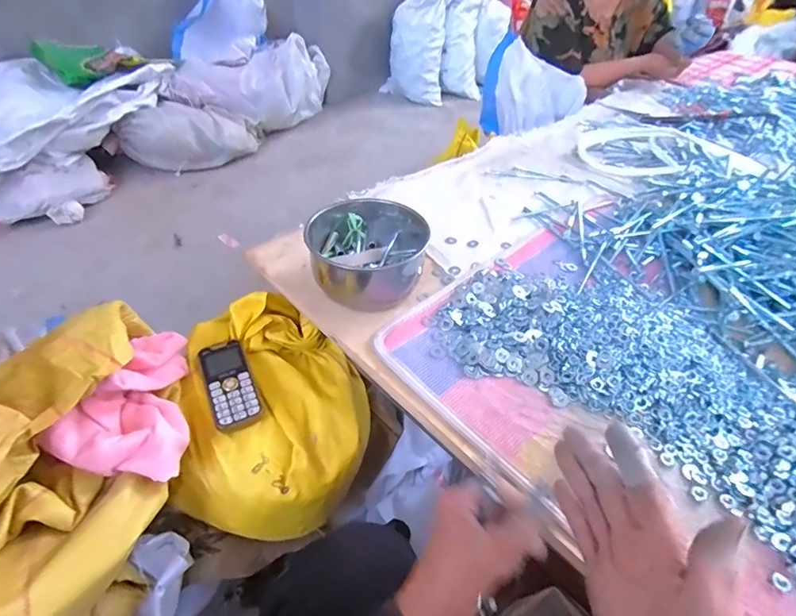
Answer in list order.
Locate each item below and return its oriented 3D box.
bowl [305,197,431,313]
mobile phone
[{"bbox_3d":[-0.040,-0.073,0.620,0.155,0.093,0.155,2,44,-2],"label":"bowl"},{"bbox_3d":[-0.214,0.094,0.560,0.057,0.014,0.118,-20,56,-23],"label":"mobile phone"}]

